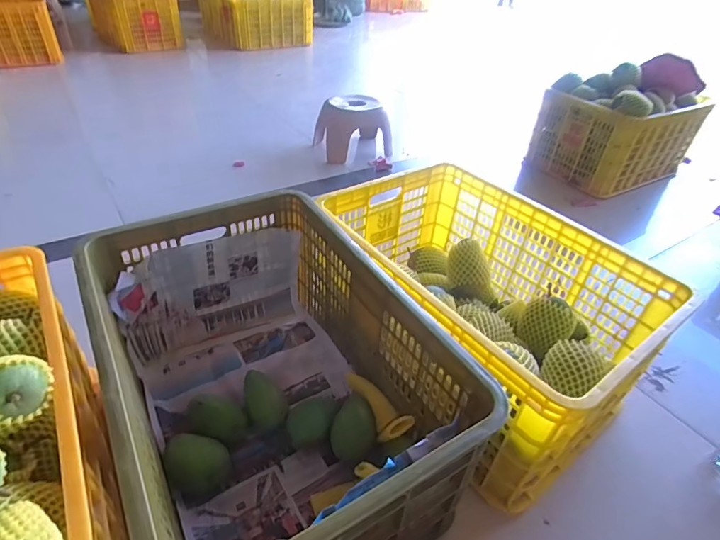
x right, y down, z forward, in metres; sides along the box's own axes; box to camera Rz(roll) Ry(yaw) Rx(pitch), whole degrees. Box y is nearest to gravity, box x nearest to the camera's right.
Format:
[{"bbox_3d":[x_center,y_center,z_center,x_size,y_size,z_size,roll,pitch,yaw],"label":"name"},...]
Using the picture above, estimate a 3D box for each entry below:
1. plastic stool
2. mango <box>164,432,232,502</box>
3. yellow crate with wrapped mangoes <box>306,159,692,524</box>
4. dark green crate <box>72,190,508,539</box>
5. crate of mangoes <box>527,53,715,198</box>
[{"bbox_3d":[-0.030,-0.547,1.651,0.252,0.196,0.227,-7,40,-14],"label":"plastic stool"},{"bbox_3d":[-0.254,0.308,0.688,0.089,0.068,0.087,3,39,-2],"label":"mango"},{"bbox_3d":[0.221,0.062,0.851,0.392,0.282,0.570,-23,47,-30],"label":"yellow crate with wrapped mangoes"},{"bbox_3d":[-0.149,0.175,0.693,0.397,0.313,0.584,-20,45,-28],"label":"dark green crate"},{"bbox_3d":[0.928,-0.533,1.555,0.447,0.372,0.343,-13,42,-21],"label":"crate of mangoes"}]

